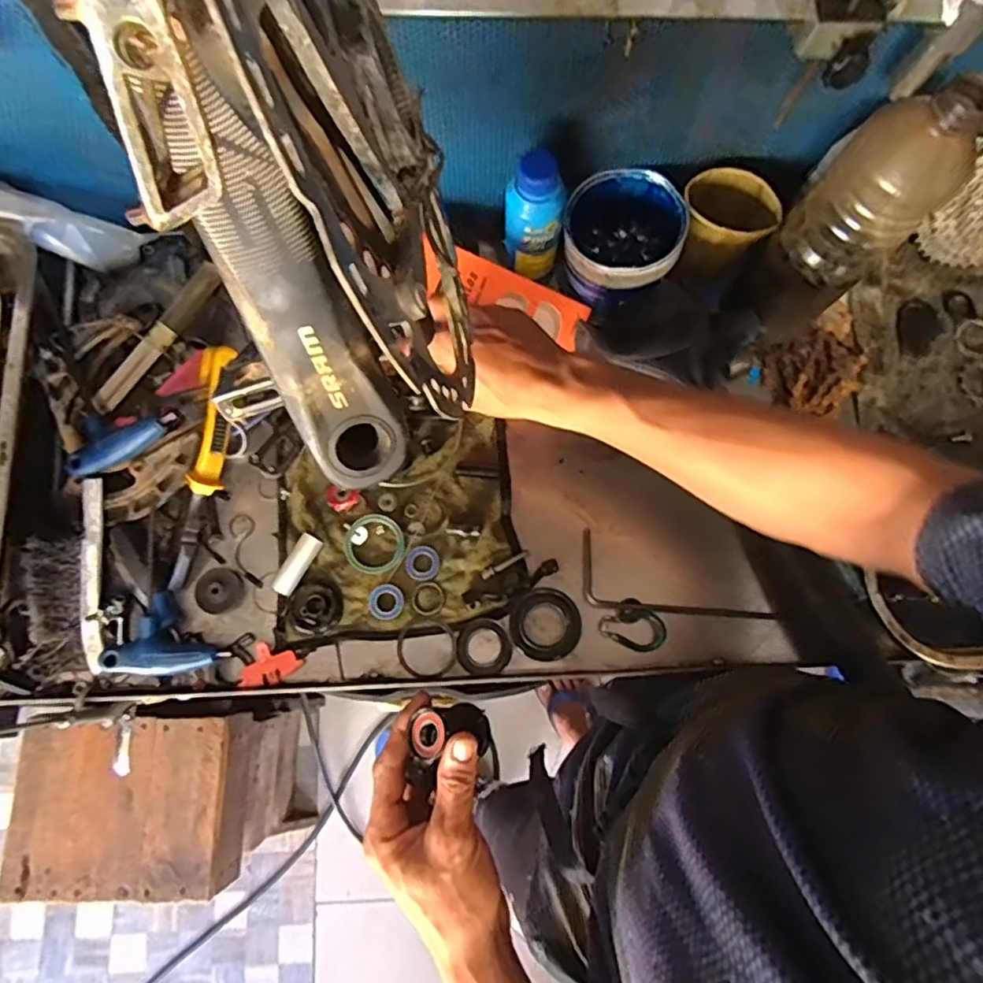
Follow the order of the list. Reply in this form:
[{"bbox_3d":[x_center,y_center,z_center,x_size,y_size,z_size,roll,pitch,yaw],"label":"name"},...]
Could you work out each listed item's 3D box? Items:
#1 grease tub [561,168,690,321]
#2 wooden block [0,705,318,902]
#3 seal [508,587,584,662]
[{"bbox_3d":[0.113,-0.222,0.560,0.098,0.070,0.103,0,77,-1],"label":"grease tub"},{"bbox_3d":[-0.538,0.509,1.108,0.342,0.387,0.250,3,77,0],"label":"wooden block"},{"bbox_3d":[0.047,0.115,0.541,0.060,0.011,0.059,43,80,9],"label":"seal"}]

